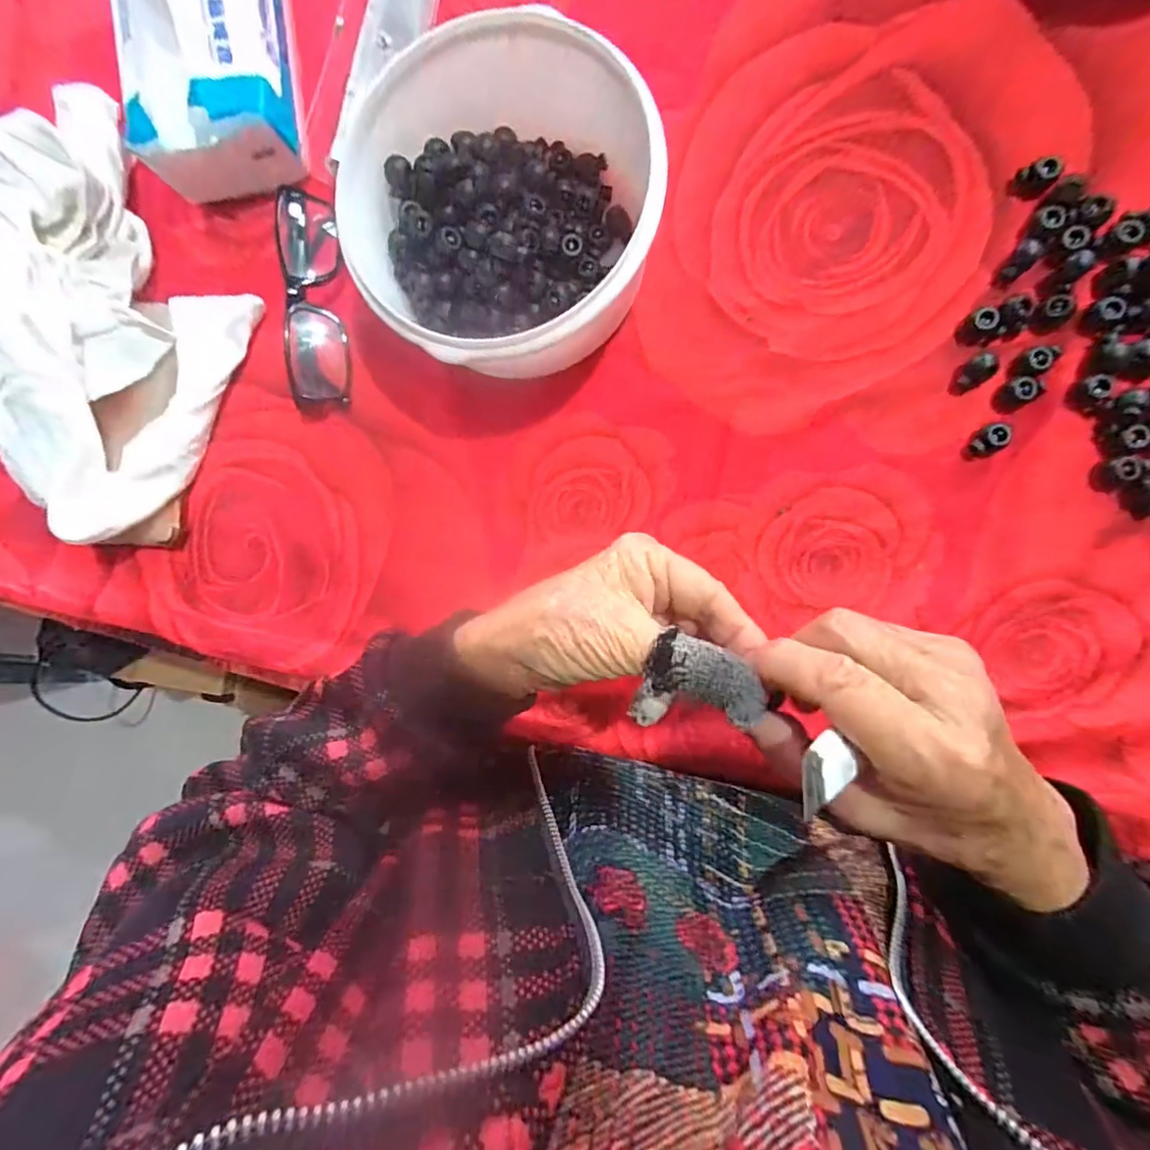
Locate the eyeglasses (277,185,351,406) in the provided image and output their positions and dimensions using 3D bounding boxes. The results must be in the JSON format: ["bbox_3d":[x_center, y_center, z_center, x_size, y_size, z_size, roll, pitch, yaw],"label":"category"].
[{"bbox_3d":[-0.170,-0.177,0.348,0.030,0.029,0.134,-7,88,9],"label":"eyeglasses"}]

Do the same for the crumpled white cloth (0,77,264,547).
[{"bbox_3d":[-0.311,-0.164,0.350,0.181,0.064,0.235,32,94,8],"label":"crumpled white cloth"}]

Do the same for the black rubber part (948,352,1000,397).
[{"bbox_3d":[0.213,-0.108,0.294,0.023,0.011,0.014,-33,85,7],"label":"black rubber part"}]

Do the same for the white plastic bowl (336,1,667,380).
[{"bbox_3d":[-0.036,-0.196,0.302,0.164,0.074,0.170,-3,89,9],"label":"white plastic bowl"}]

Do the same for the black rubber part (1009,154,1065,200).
[{"bbox_3d":[0.243,-0.210,0.289,0.021,0.009,0.017,-38,84,6],"label":"black rubber part"}]

